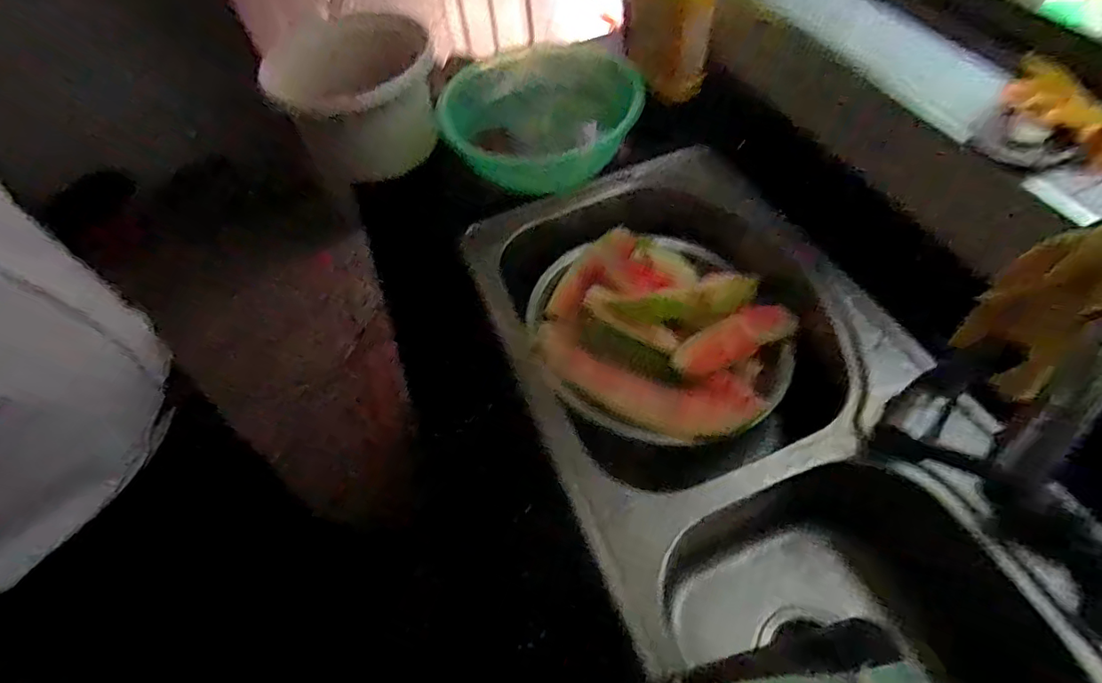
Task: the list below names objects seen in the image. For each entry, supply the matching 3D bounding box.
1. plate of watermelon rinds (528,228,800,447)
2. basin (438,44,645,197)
[{"bbox_3d":[0.144,-0.025,0.711,0.322,0.097,0.333,-2,56,3],"label":"plate of watermelon rinds"},{"bbox_3d":[-0.026,-0.350,0.825,0.263,0.102,0.263,-2,56,3],"label":"basin"}]

